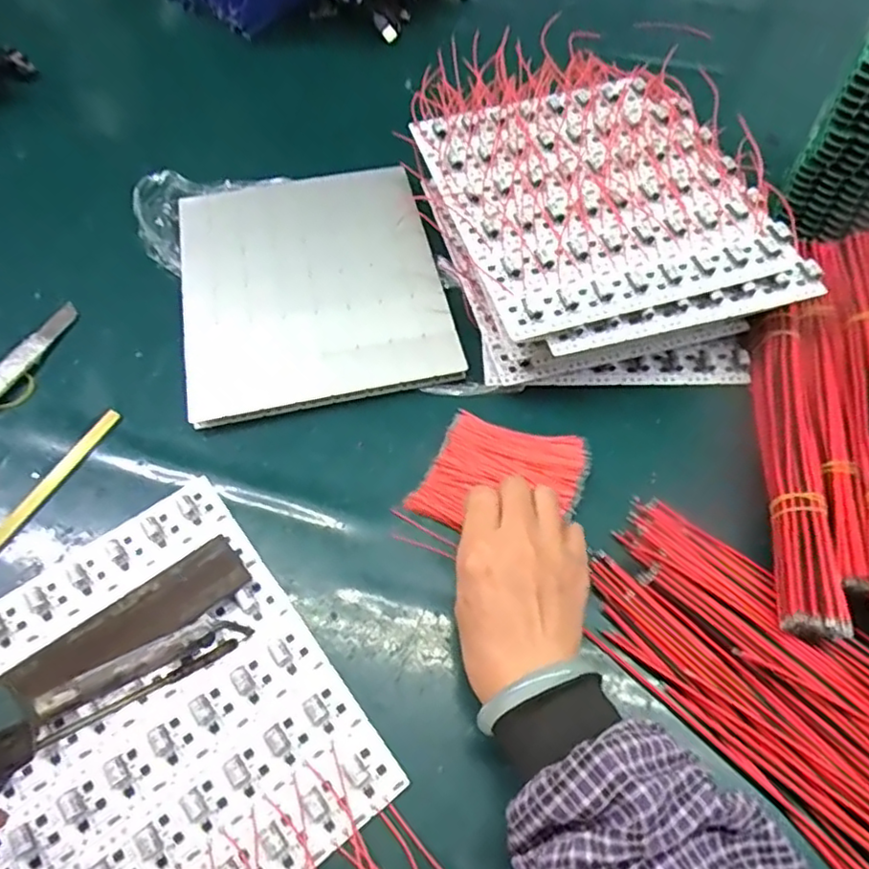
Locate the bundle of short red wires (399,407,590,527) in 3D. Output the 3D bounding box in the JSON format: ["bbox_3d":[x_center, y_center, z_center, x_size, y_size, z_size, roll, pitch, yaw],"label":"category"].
[{"bbox_3d":[0.047,0.027,0.440,0.107,0.016,0.085,14,64,11],"label":"bundle of short red wires"}]

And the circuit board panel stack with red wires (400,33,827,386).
[{"bbox_3d":[0.120,-0.188,0.529,0.236,0.087,0.330,-14,61,-8],"label":"circuit board panel stack with red wires"}]

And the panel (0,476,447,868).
[{"bbox_3d":[-0.143,0.188,0.340,0.203,0.030,0.317,-33,65,-17],"label":"panel"}]

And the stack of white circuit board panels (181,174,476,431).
[{"bbox_3d":[-0.100,-0.126,0.511,0.199,0.018,0.231,-13,64,-5],"label":"stack of white circuit board panels"}]

